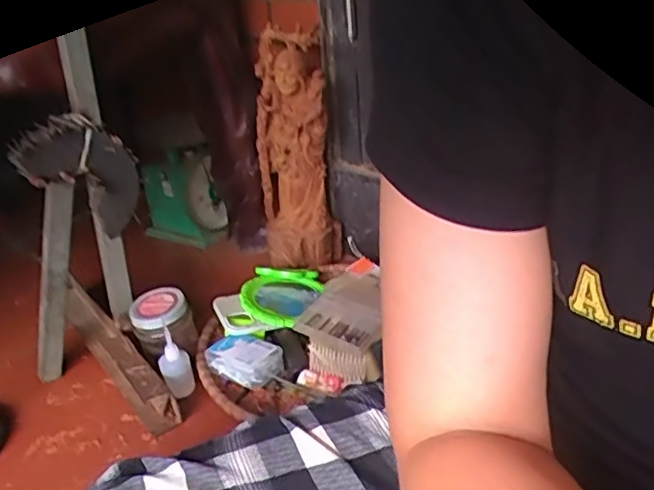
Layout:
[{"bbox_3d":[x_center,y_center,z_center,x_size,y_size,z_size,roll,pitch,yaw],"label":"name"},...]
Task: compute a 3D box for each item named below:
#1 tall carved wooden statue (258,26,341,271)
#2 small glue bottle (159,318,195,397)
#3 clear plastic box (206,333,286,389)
[{"bbox_3d":[-0.043,-0.125,0.883,0.109,0.329,0.055,-7,28,-5],"label":"tall carved wooden statue"},{"bbox_3d":[-0.183,0.144,0.751,0.037,0.089,0.034,-12,29,-14],"label":"small glue bottle"},{"bbox_3d":[-0.101,0.139,0.760,0.084,0.041,0.053,14,33,30],"label":"clear plastic box"}]

